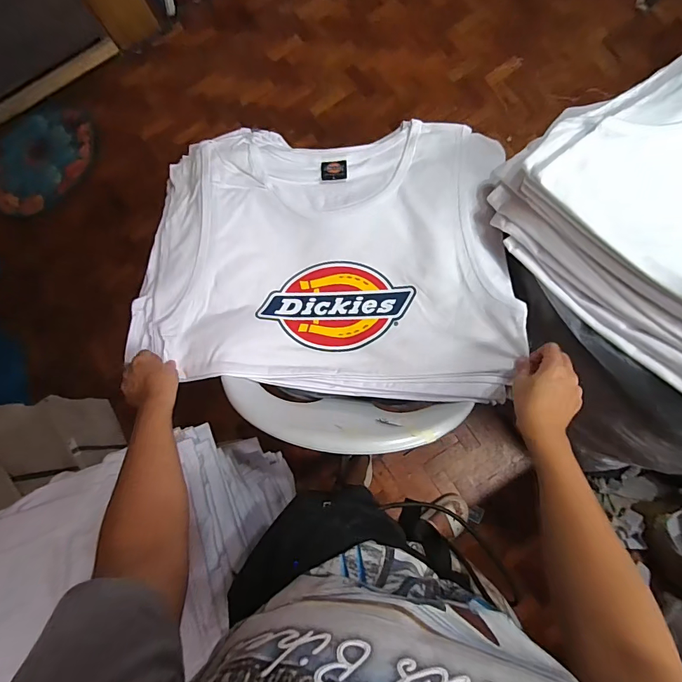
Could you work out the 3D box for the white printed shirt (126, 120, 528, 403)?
[{"bbox_3d":[-0.027,-0.131,0.595,0.534,0.082,0.401,2,82,5],"label":"white printed shirt"}]

